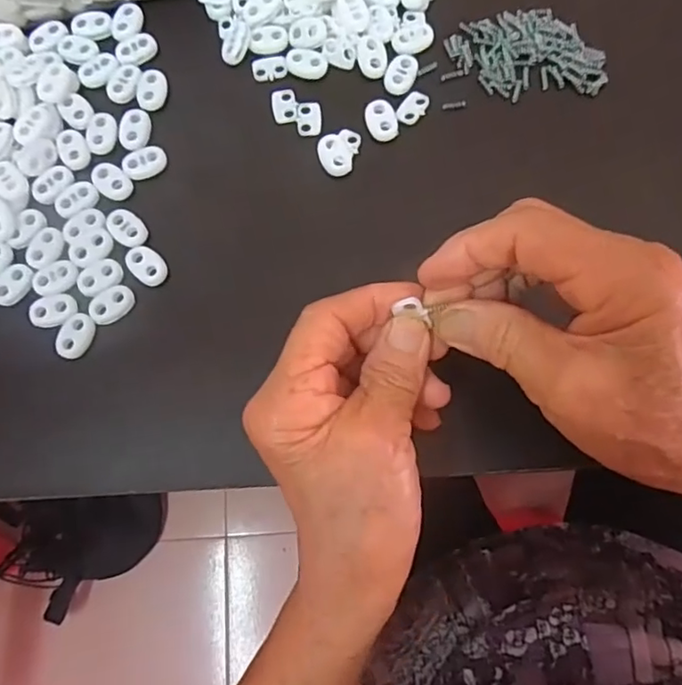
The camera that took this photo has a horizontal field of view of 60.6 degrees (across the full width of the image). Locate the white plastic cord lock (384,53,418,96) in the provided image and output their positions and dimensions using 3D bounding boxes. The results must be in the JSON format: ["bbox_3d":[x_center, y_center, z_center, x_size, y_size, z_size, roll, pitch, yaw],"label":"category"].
[{"bbox_3d":[0.032,-0.142,0.306,0.016,0.004,0.024,20,79,4],"label":"white plastic cord lock"}]

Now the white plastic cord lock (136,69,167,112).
[{"bbox_3d":[-0.101,-0.134,0.310,0.015,0.004,0.023,0,78,0],"label":"white plastic cord lock"}]

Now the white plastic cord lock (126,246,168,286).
[{"bbox_3d":[-0.096,-0.038,0.289,0.022,0.004,0.015,44,82,8],"label":"white plastic cord lock"}]

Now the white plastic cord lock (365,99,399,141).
[{"bbox_3d":[0.021,-0.116,0.303,0.015,0.004,0.022,-17,79,-3],"label":"white plastic cord lock"}]

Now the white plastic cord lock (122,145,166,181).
[{"bbox_3d":[-0.101,-0.094,0.302,0.022,0.004,0.016,-23,79,-4],"label":"white plastic cord lock"}]

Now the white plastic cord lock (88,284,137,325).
[{"bbox_3d":[-0.112,-0.019,0.283,0.023,0.004,0.015,-34,80,-6],"label":"white plastic cord lock"}]

